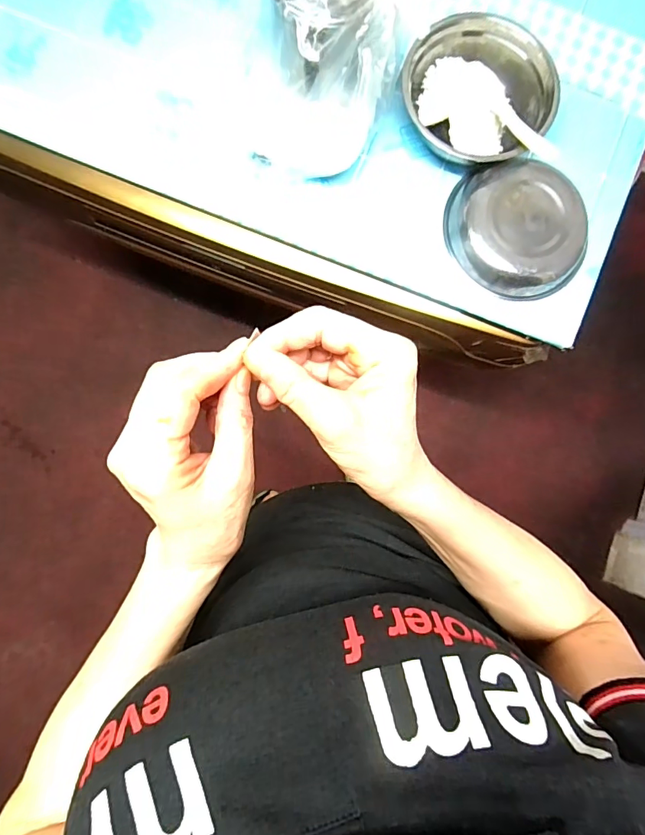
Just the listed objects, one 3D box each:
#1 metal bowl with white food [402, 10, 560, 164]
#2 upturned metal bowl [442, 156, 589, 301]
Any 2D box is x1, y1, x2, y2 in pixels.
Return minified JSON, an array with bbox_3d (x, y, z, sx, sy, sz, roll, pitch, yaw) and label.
[{"bbox_3d":[0.193,-0.415,0.537,0.180,0.059,0.184,0,85,-3],"label":"metal bowl with white food"},{"bbox_3d":[0.248,-0.239,0.556,0.151,0.054,0.177,-44,88,-6],"label":"upturned metal bowl"}]

